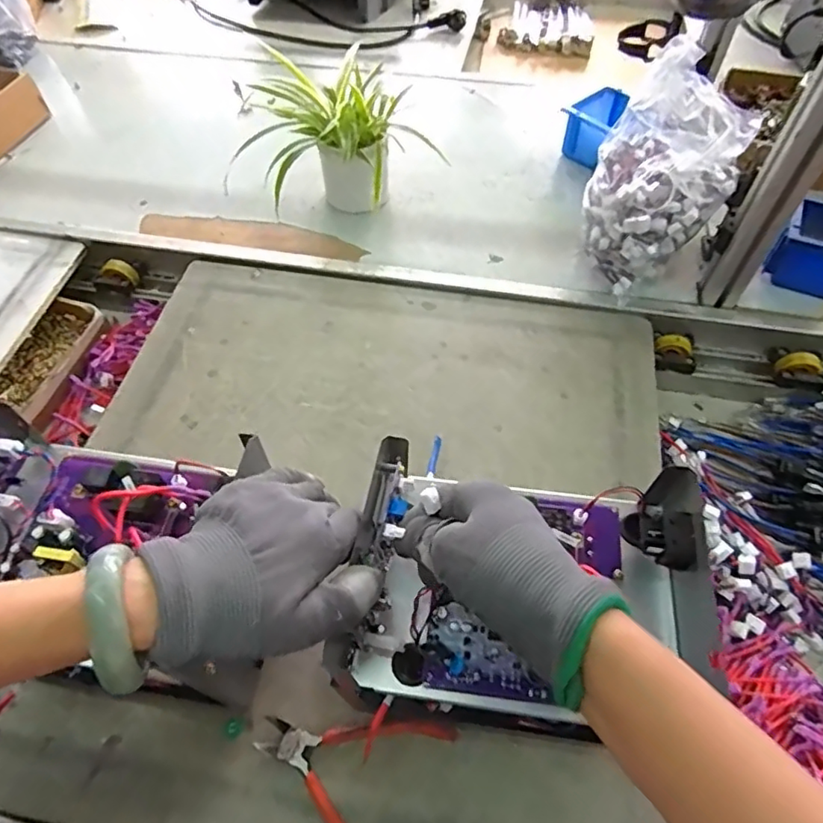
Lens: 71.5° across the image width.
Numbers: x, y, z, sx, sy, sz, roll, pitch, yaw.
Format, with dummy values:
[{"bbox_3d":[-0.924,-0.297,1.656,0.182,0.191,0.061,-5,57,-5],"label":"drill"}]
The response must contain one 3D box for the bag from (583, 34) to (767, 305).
[{"bbox_3d":[0.287,-0.264,0.672,0.152,0.199,0.175,22,60,16],"label":"bag"}]

